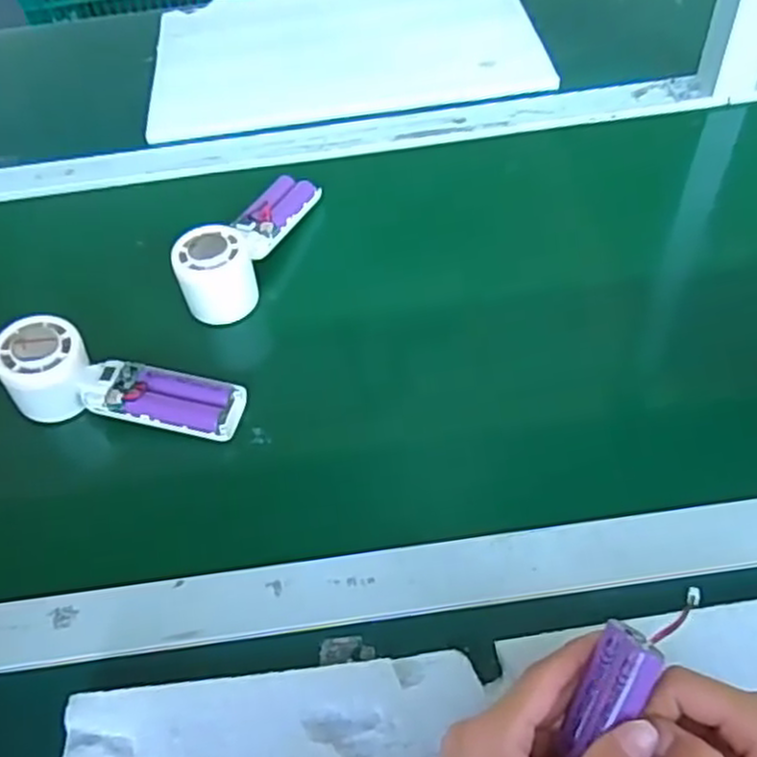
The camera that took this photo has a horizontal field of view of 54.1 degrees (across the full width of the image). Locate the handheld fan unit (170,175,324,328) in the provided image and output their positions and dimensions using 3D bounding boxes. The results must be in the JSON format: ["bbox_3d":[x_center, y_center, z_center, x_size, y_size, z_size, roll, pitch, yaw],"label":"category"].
[{"bbox_3d":[-0.105,-0.117,0.593,0.052,0.054,0.158,15,55,15],"label":"handheld fan unit"}]

